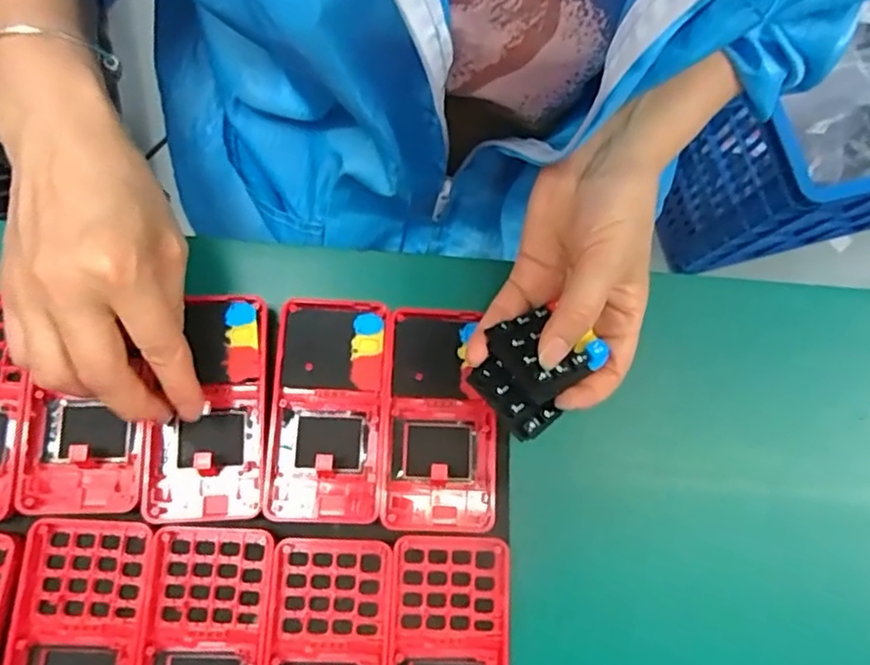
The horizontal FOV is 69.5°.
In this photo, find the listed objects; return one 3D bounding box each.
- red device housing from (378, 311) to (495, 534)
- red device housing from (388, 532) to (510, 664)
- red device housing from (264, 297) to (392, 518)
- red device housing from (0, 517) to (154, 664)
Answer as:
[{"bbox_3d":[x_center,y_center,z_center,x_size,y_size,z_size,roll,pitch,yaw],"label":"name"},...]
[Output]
[{"bbox_3d":[0.004,0.047,0.352,0.059,0.016,0.122,3,80,0],"label":"red device housing"},{"bbox_3d":[0.007,0.171,0.326,0.061,0.015,0.125,2,80,-1],"label":"red device housing"},{"bbox_3d":[-0.059,0.042,0.348,0.060,0.020,0.120,2,80,0],"label":"red device housing"},{"bbox_3d":[-0.183,0.159,0.315,0.065,0.015,0.123,4,80,0],"label":"red device housing"}]

